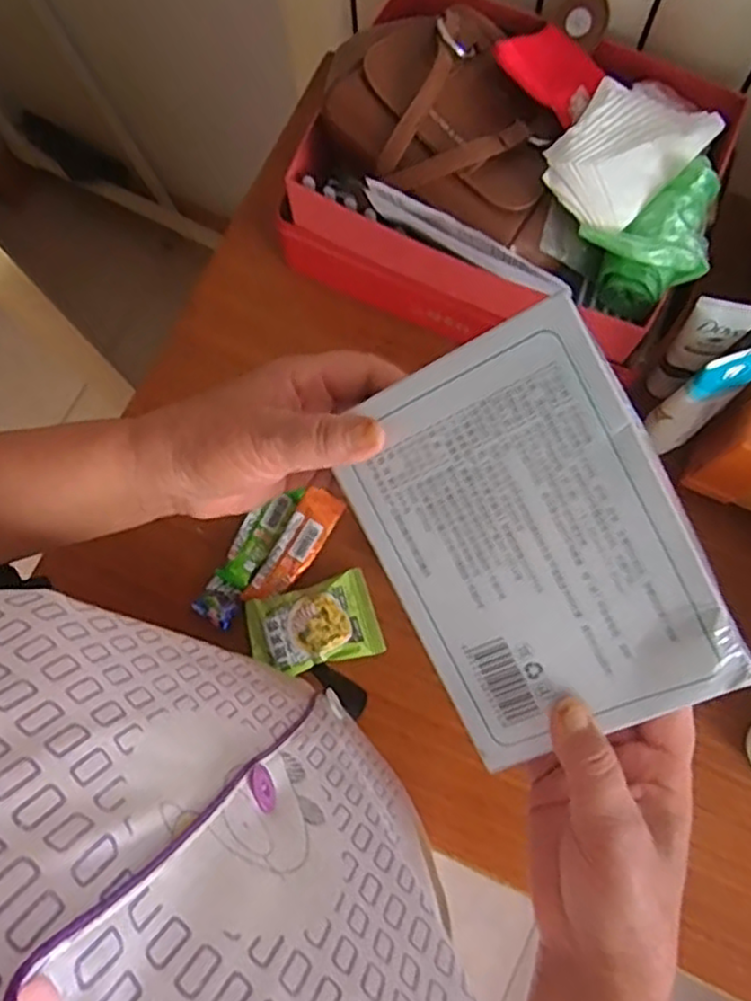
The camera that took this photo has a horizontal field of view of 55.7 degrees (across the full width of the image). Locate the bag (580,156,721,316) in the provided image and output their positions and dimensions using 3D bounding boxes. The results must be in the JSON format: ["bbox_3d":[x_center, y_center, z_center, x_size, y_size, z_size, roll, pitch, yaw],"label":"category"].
[{"bbox_3d":[0.195,-0.173,0.483,0.109,0.064,0.066,-32,79,-5],"label":"bag"}]

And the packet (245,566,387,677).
[{"bbox_3d":[-0.046,0.094,0.528,0.093,0.021,0.061,-18,78,-2],"label":"packet"}]

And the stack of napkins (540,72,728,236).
[{"bbox_3d":[0.163,-0.234,0.465,0.076,0.026,0.124,43,82,10],"label":"stack of napkins"}]

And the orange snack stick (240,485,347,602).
[{"bbox_3d":[-0.061,0.038,0.548,0.031,0.013,0.100,31,80,8],"label":"orange snack stick"}]

